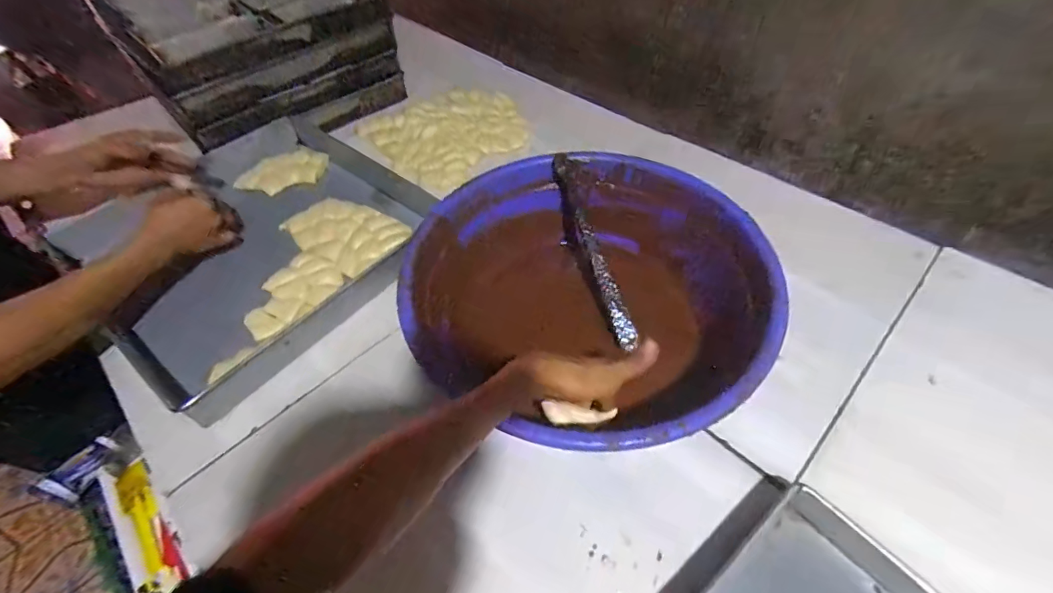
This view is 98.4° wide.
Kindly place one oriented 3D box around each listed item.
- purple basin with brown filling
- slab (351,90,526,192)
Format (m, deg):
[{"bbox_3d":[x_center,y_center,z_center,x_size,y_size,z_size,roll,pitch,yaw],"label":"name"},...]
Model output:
[{"bbox_3d":[0.081,-0.002,0.571,0.381,0.134,0.405,-2,51,2],"label":"purple basin with brown filling"},{"bbox_3d":[-0.162,-0.342,0.938,0.280,0.023,0.289,35,61,27],"label":"slab"}]

